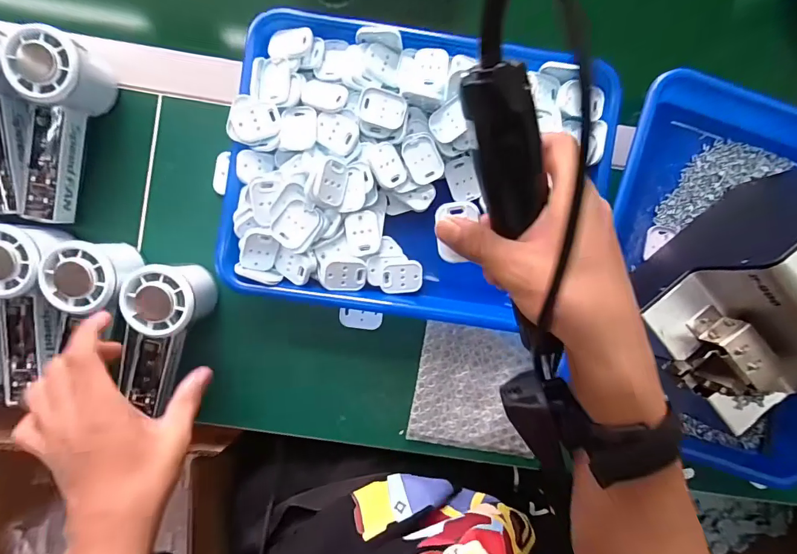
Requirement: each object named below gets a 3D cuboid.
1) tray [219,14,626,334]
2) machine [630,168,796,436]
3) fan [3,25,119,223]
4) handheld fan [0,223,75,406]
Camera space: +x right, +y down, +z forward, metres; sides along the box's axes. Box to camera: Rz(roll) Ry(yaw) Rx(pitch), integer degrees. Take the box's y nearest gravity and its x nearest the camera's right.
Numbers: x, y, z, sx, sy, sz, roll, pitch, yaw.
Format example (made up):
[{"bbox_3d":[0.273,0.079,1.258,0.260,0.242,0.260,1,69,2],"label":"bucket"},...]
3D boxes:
[{"bbox_3d":[0.018,-0.088,0.378,0.320,0.041,0.244,8,90,-3],"label":"tray"},{"bbox_3d":[0.287,0.020,0.327,0.172,0.147,0.131,-36,92,-2],"label":"machine"},{"bbox_3d":[-0.292,-0.123,0.356,0.048,0.063,0.149,15,90,-3],"label":"fan"},{"bbox_3d":[-0.315,0.029,0.363,0.066,0.050,0.150,6,105,-3],"label":"handheld fan"}]

